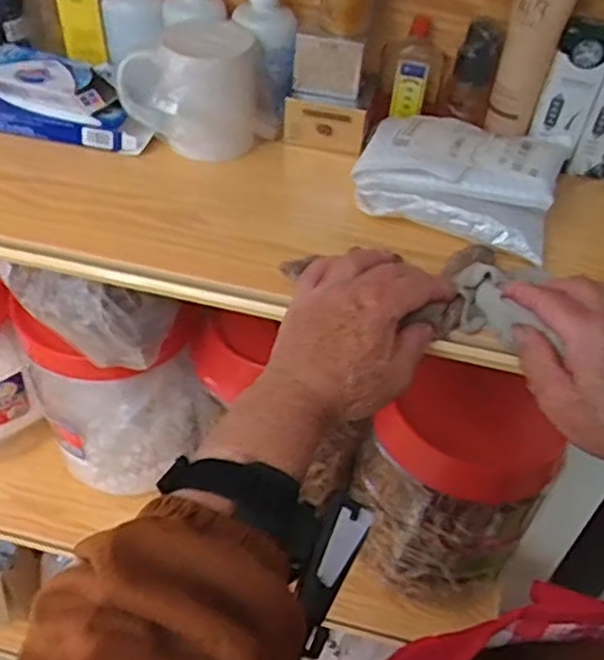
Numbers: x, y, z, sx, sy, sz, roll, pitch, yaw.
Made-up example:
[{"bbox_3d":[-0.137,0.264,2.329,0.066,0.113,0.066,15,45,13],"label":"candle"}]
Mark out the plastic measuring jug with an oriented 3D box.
[{"bbox_3d":[-0.098,-0.211,0.620,0.106,0.092,0.093,-32,56,-30],"label":"plastic measuring jug"}]

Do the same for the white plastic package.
[{"bbox_3d":[0.135,-0.142,0.600,0.169,0.043,0.146,16,47,12],"label":"white plastic package"}]

